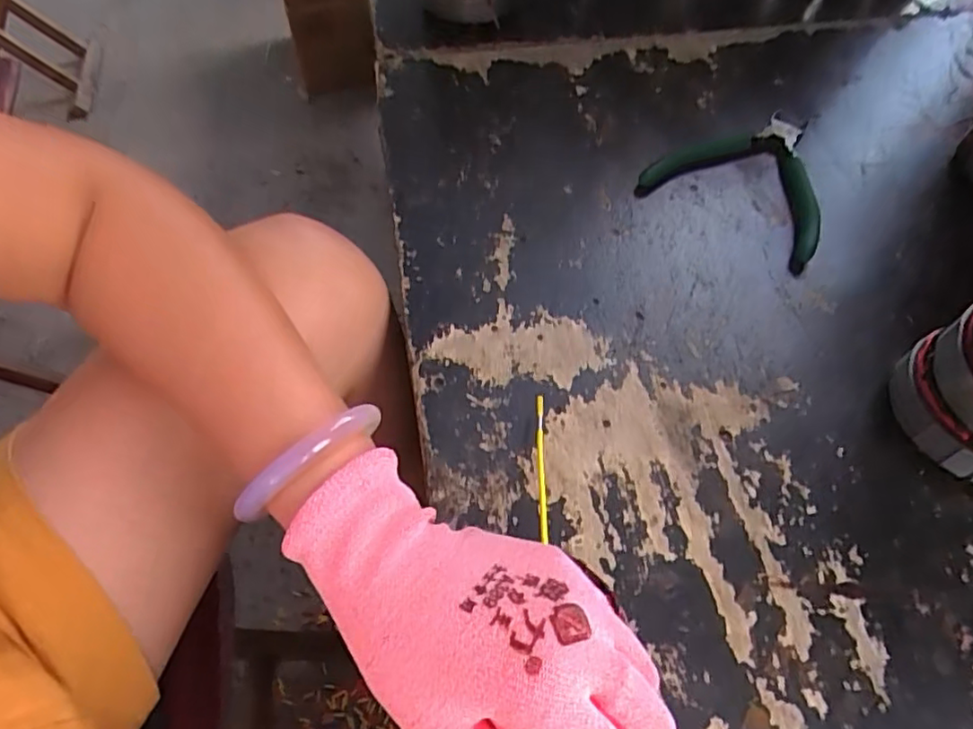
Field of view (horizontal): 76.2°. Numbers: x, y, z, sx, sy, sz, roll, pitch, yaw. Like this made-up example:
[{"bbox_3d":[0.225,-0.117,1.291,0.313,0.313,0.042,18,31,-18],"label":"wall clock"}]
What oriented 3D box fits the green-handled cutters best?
[{"bbox_3d":[0.202,-0.143,0.462,0.128,0.015,0.141,33,61,19],"label":"green-handled cutters"}]

